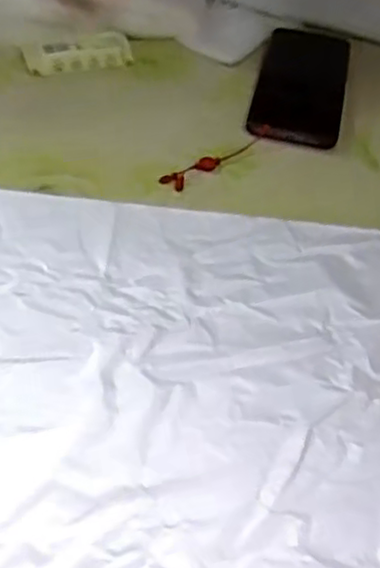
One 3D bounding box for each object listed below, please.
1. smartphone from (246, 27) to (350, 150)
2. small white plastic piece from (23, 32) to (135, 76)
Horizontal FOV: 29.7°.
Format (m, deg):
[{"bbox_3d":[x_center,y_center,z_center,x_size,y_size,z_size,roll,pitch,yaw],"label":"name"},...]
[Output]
[{"bbox_3d":[0.101,-0.180,0.644,0.079,0.012,0.170,12,51,5],"label":"smartphone"},{"bbox_3d":[-0.099,-0.205,0.641,0.093,0.024,0.030,-14,53,-16],"label":"small white plastic piece"}]

